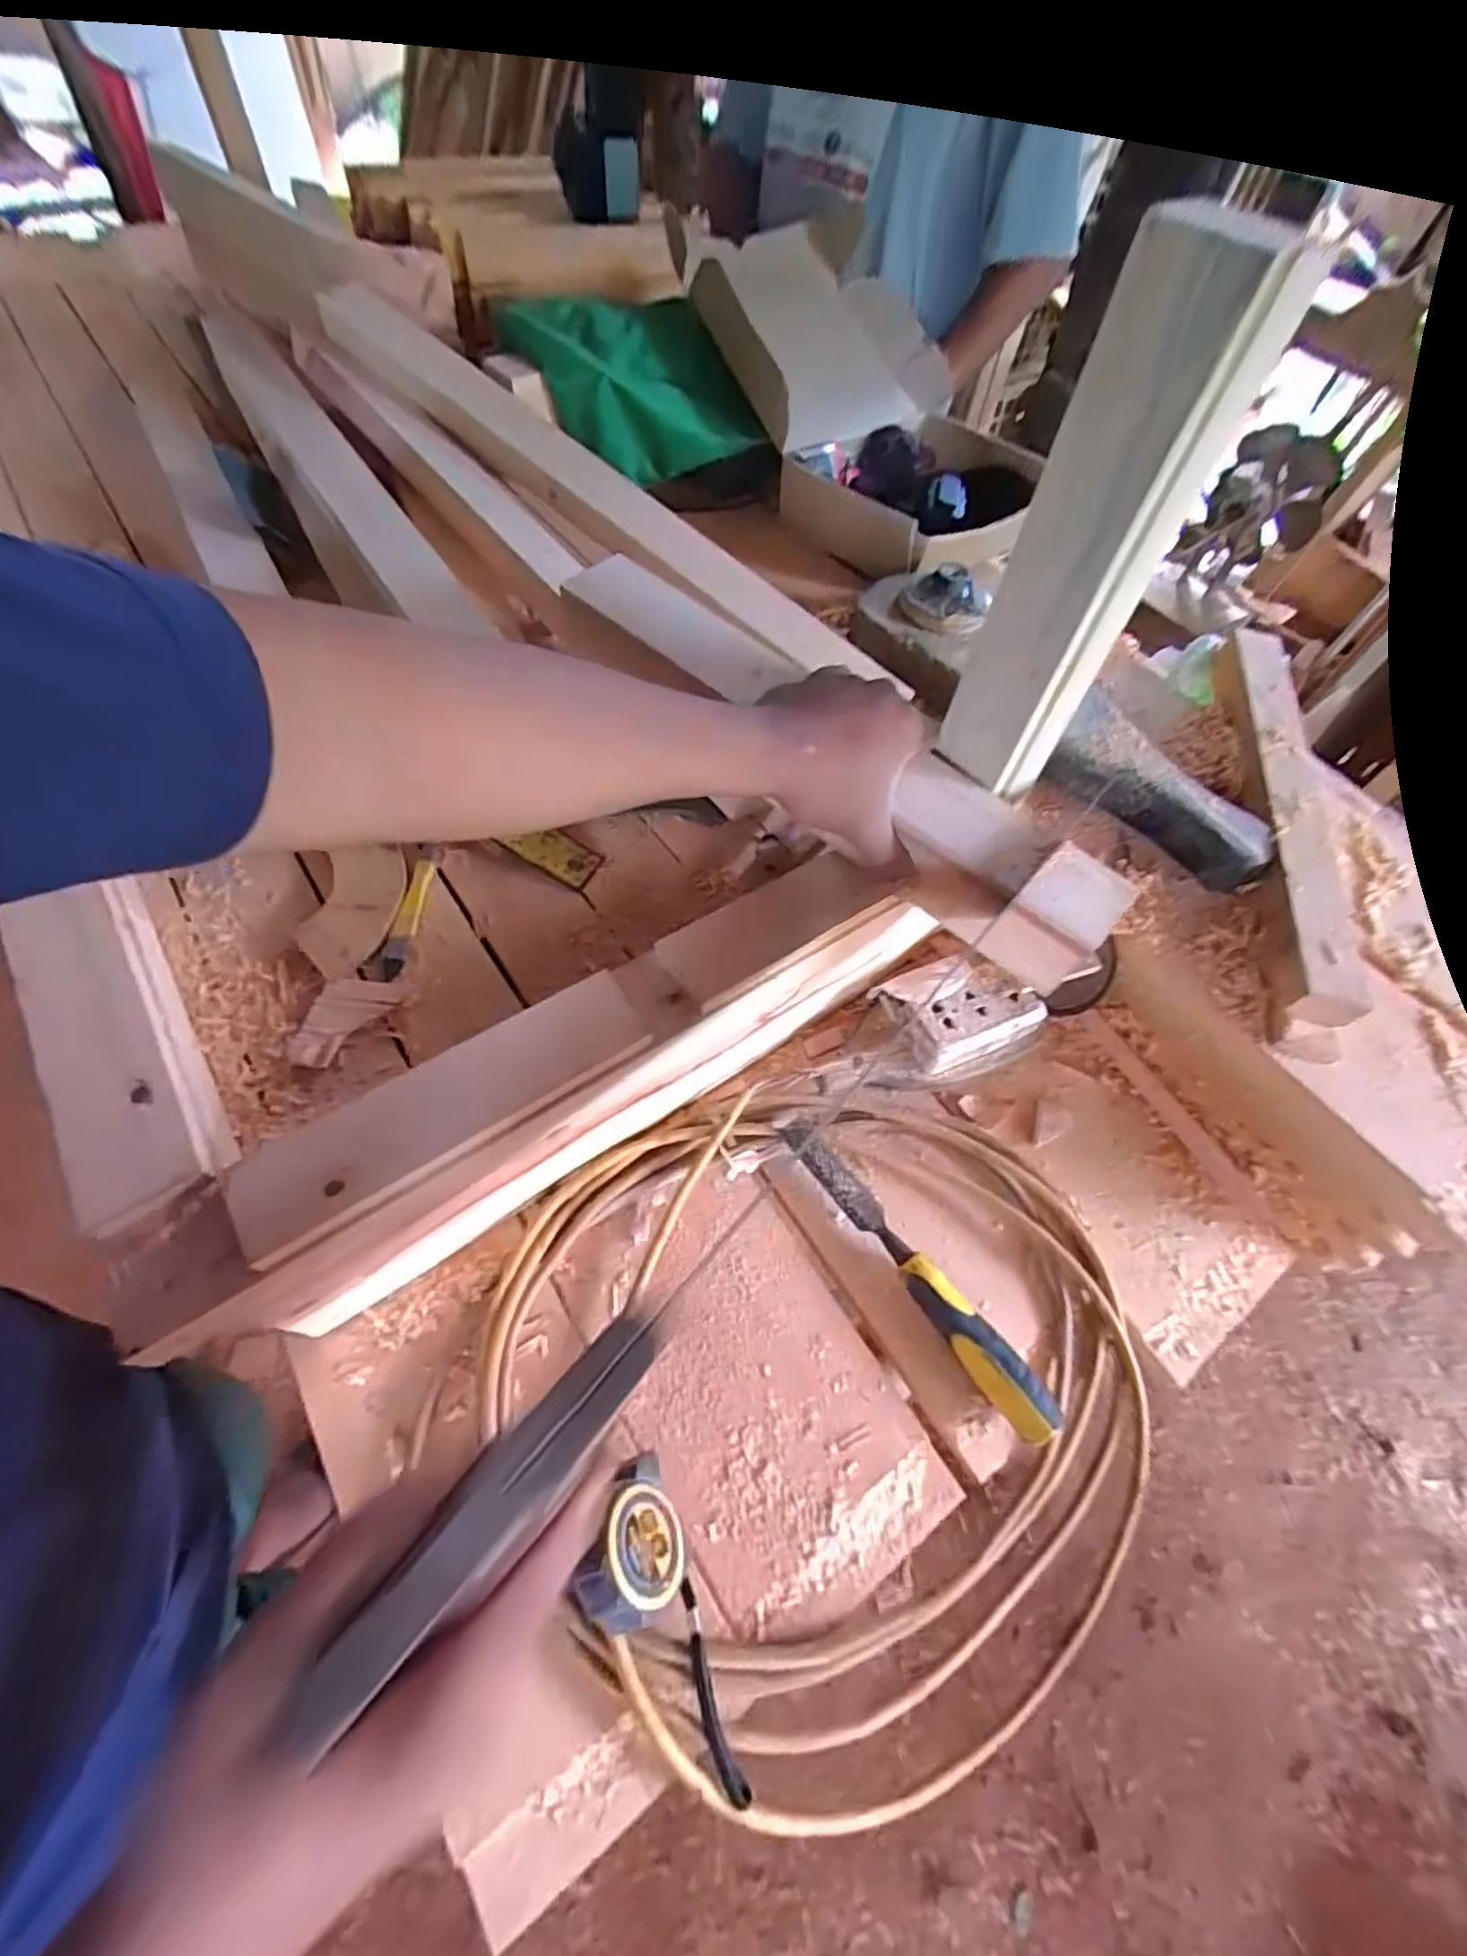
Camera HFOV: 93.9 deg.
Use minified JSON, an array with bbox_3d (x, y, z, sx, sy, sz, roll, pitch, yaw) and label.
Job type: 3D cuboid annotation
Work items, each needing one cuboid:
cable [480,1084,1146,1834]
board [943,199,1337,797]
[{"bbox_3d":[0.067,0.248,0.453,0.381,0.058,0.385,2,58,-4],"label":"cable"},{"bbox_3d":[0.177,-0.210,0.354,0.067,0.258,0.032,41,64,20],"label":"board"}]

